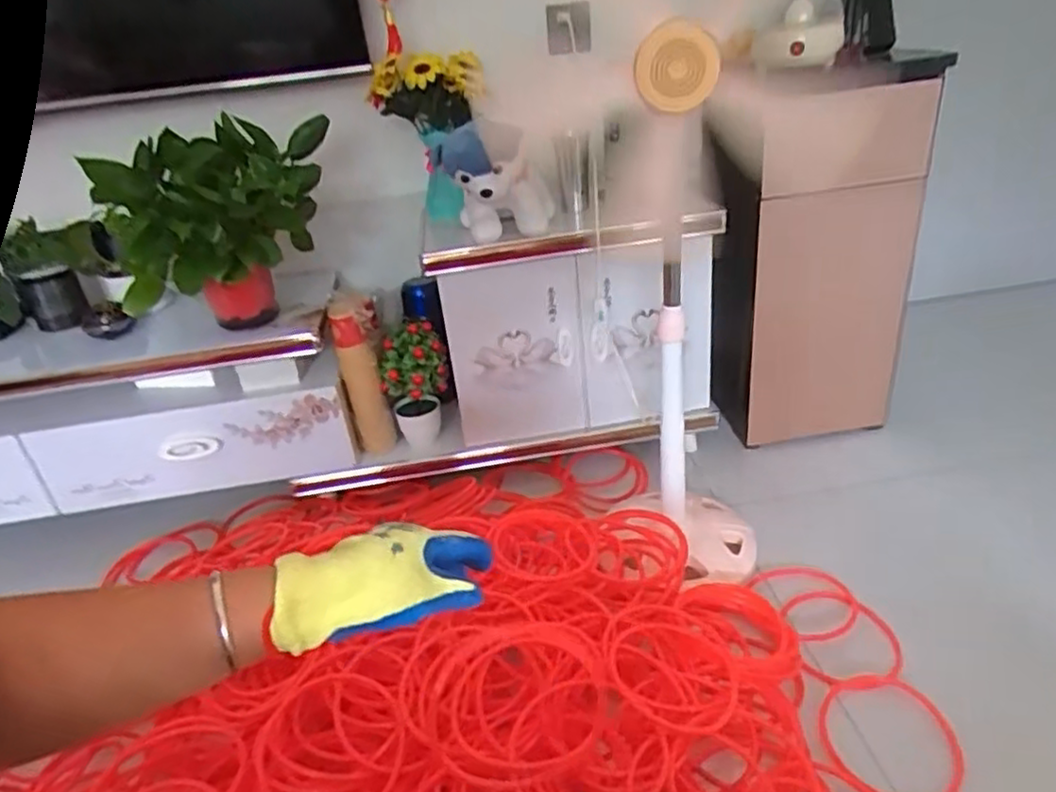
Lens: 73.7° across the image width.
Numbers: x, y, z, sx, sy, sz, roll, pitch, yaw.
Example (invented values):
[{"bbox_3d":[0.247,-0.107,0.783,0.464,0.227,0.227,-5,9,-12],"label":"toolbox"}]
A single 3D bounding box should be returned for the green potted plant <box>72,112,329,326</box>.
[{"bbox_3d":[-0.511,-0.262,1.162,0.345,0.292,0.262,-2,30,9],"label":"green potted plant"}]

